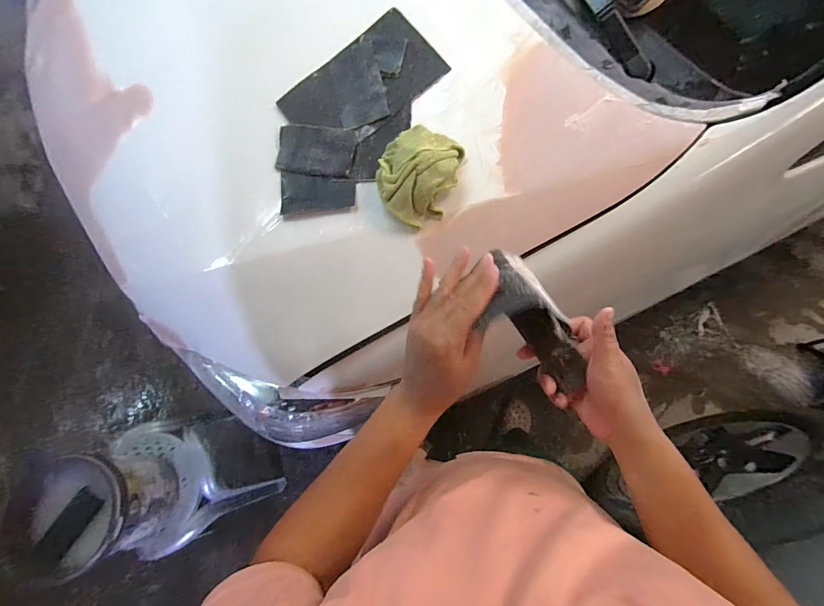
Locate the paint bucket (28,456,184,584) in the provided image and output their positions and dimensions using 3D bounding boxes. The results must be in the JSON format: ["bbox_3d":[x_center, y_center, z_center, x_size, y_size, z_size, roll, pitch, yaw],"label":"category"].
[{"bbox_3d":[-0.678,0.447,0.848,0.199,0.234,0.212,-2,73,0],"label":"paint bucket"}]

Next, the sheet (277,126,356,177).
[{"bbox_3d":[-0.140,-0.220,0.556,0.118,0.008,0.070,9,89,10],"label":"sheet"}]

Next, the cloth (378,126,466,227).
[{"bbox_3d":[0.010,-0.174,0.502,0.100,0.061,0.123,27,76,9],"label":"cloth"}]

